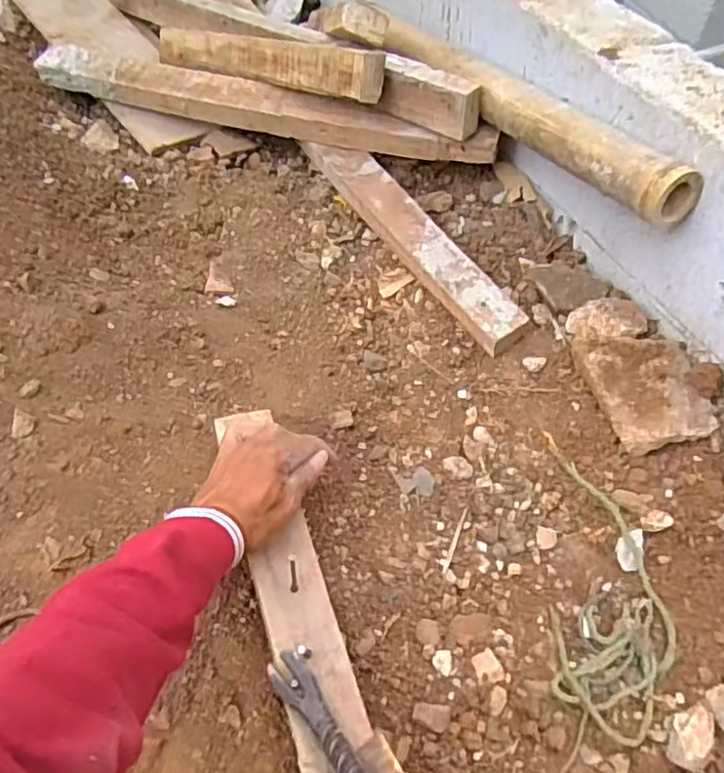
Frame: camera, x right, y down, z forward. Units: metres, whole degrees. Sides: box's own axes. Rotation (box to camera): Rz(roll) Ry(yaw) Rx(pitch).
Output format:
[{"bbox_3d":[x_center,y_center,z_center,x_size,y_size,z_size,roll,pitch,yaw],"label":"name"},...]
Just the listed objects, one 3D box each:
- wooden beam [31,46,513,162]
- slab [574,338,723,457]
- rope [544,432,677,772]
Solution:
[{"bbox_3d":[-0.167,-0.417,0.909,0.742,0.054,0.069,17,59,15],"label":"wooden beam"},{"bbox_3d":[0.310,0.002,0.670,0.110,0.030,0.140,-8,56,-1],"label":"slab"},{"bbox_3d":[0.225,0.181,0.561,0.105,0.018,0.289,4,56,7],"label":"rope"}]

